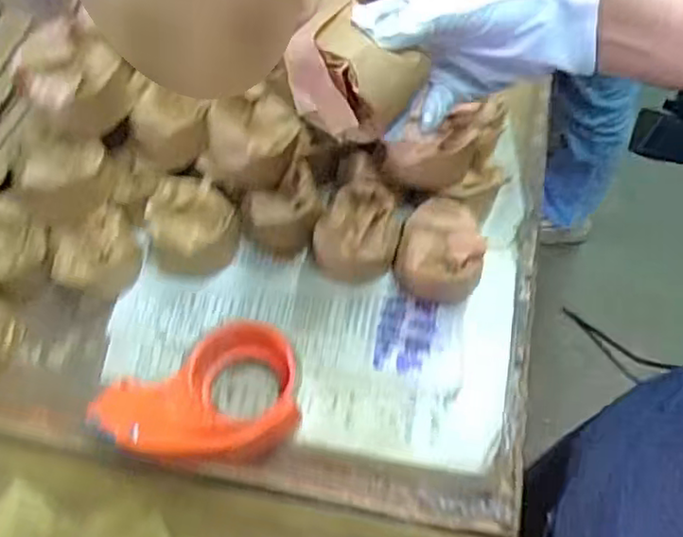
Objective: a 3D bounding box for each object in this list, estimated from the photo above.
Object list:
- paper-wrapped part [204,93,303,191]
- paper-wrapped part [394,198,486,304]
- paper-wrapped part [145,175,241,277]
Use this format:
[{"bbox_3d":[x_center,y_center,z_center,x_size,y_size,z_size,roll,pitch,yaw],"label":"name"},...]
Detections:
[{"bbox_3d":[-0.079,-0.110,0.548,0.087,0.058,0.062,-10,62,-4],"label":"paper-wrapped part"},{"bbox_3d":[0.085,-0.013,0.548,0.069,0.056,0.079,15,63,10],"label":"paper-wrapped part"},{"bbox_3d":[-0.133,-0.038,0.564,0.078,0.058,0.080,-1,61,1],"label":"paper-wrapped part"}]

